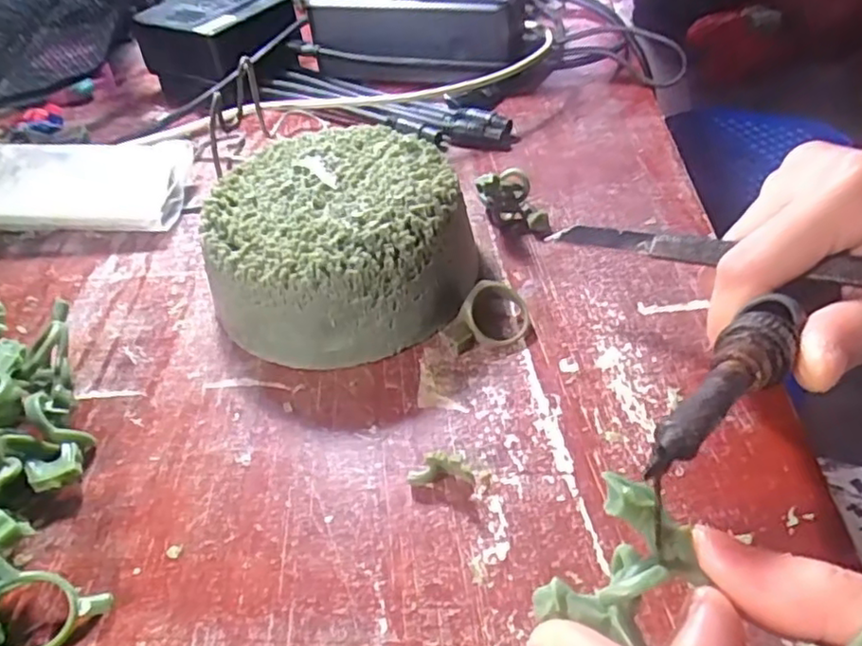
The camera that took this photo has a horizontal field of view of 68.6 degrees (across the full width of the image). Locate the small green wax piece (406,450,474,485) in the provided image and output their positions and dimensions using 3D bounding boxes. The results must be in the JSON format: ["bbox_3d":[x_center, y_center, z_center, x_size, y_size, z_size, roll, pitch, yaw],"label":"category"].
[{"bbox_3d":[0.003,0.045,0.197,0.020,0.012,0.007,-8,44,-2],"label":"small green wax piece"}]

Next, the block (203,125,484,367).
[{"bbox_3d":[-0.037,-0.034,0.256,0.101,0.047,0.096,-14,45,-8],"label":"block"}]

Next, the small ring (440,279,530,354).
[{"bbox_3d":[0.022,-0.001,0.237,0.021,0.017,0.032,28,54,30],"label":"small ring"}]

